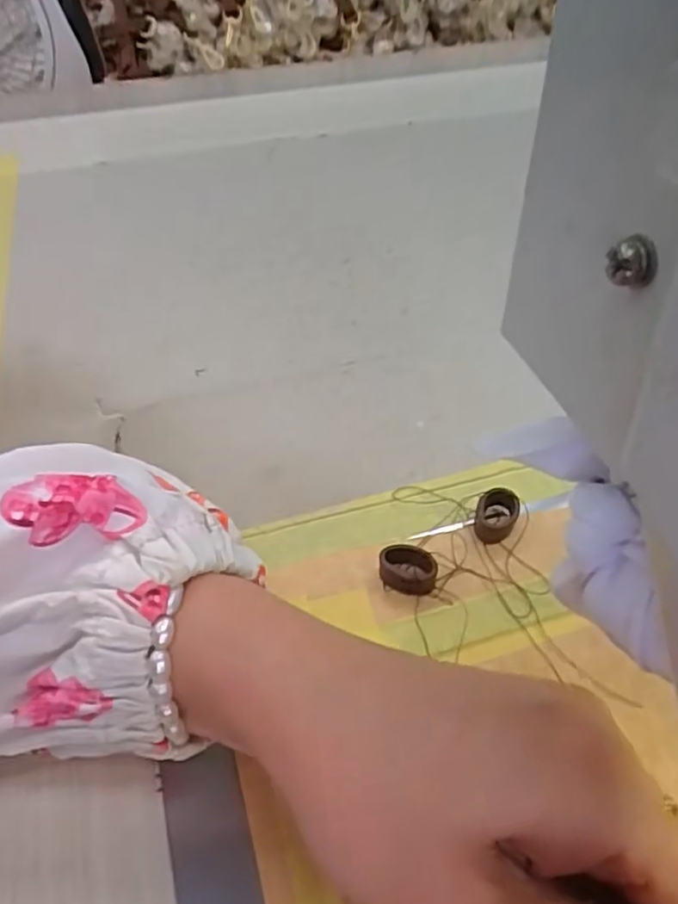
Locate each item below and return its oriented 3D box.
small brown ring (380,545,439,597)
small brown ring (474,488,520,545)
[{"bbox_3d":[0.025,0.042,0.243,0.020,0.010,0.012,6,48,8],"label":"small brown ring"},{"bbox_3d":[0.060,0.024,0.260,0.015,0.010,0.020,10,49,12],"label":"small brown ring"}]

